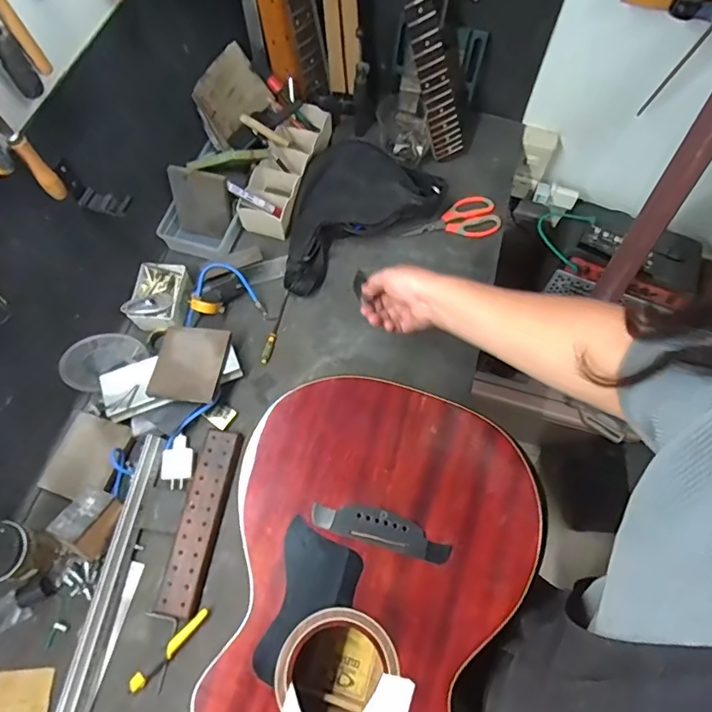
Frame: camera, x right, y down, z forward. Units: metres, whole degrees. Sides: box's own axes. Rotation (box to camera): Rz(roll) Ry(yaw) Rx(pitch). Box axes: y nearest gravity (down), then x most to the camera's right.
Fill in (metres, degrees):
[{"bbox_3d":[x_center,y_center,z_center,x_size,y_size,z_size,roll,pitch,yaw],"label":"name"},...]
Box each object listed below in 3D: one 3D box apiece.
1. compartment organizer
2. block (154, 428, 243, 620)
[{"bbox_3d":[-0.132,-0.355,0.908,0.108,0.062,0.281,15,67,6],"label":"compartment organizer"},{"bbox_3d":[-0.216,0.224,0.675,0.057,0.017,0.245,8,67,3],"label":"block"}]

